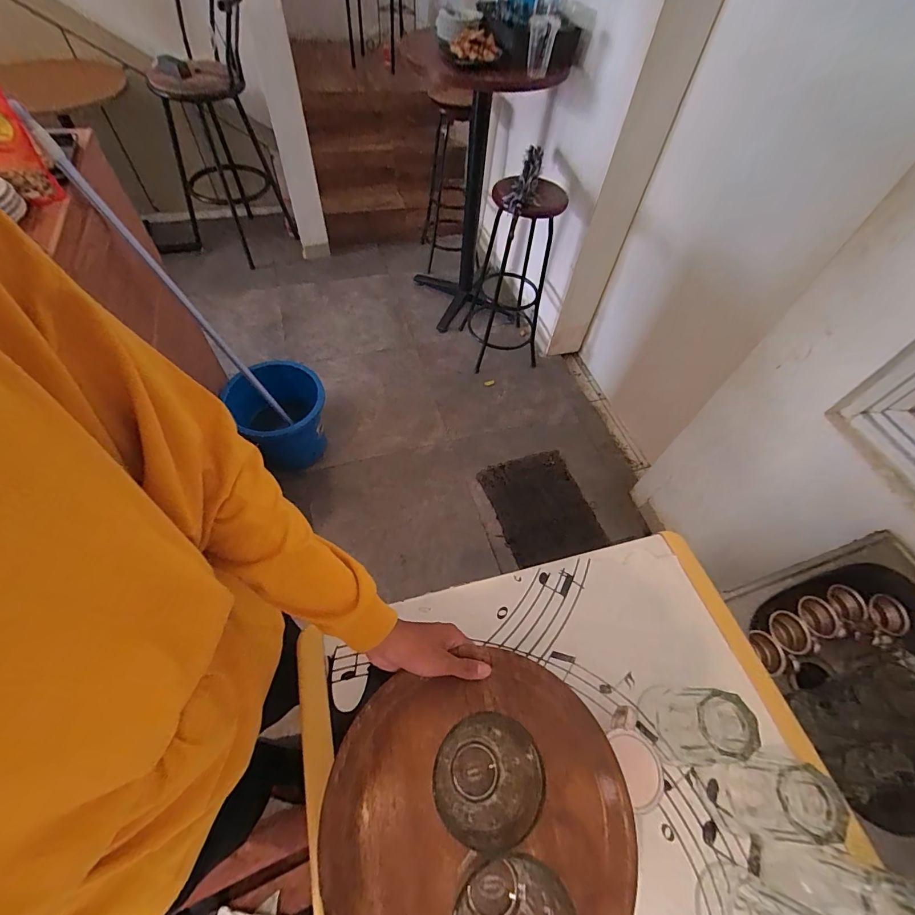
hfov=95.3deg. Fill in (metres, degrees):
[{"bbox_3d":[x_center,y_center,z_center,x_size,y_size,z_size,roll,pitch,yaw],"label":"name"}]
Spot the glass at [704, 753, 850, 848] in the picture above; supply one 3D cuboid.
[{"bbox_3d":[0.337,0.374,0.463,0.078,0.128,0.075,13,57,4],"label":"glass"}]

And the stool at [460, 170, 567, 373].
[{"bbox_3d":[0.224,-0.739,1.793,0.394,0.786,0.467,9,57,1],"label":"stool"}]

